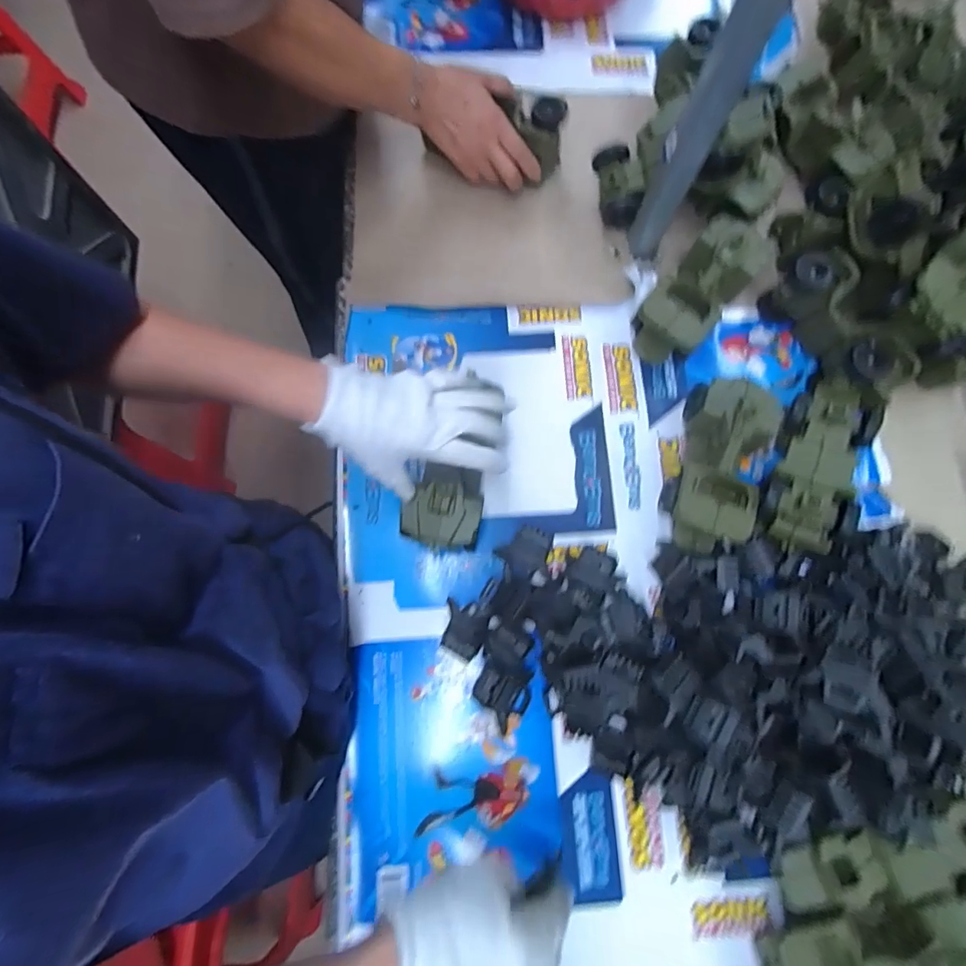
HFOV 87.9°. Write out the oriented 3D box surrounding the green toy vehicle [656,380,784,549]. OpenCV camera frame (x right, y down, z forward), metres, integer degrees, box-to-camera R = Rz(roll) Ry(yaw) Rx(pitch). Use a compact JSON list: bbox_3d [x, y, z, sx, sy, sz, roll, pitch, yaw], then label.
[{"bbox_3d":[0.256,-0.015,0.536,0.093,0.079,0.185,20,78,3],"label":"green toy vehicle"}]

